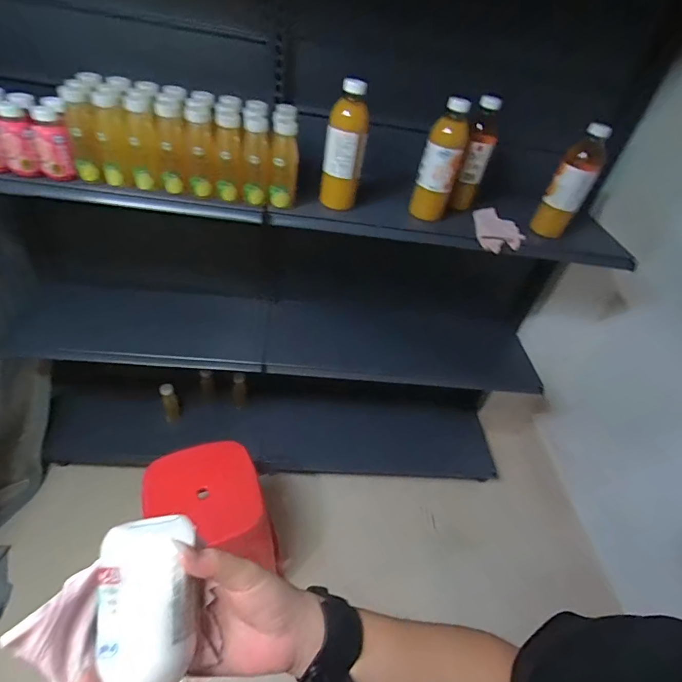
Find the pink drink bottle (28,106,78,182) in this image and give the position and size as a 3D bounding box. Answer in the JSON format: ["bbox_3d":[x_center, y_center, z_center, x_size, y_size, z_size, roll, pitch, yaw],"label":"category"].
[{"bbox_3d":[-0.555,-0.377,0.787,0.061,0.113,0.059,-24,49,-26],"label":"pink drink bottle"}]

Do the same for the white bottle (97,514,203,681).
[{"bbox_3d":[-0.123,0.185,0.268,0.054,0.040,0.130,-7,71,-11],"label":"white bottle"}]

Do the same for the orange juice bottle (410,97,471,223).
[{"bbox_3d":[0.214,-0.380,0.898,0.093,0.249,0.080,8,43,6],"label":"orange juice bottle"}]

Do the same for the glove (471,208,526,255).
[{"bbox_3d":[0.367,-0.252,0.955,0.113,0.033,0.178,4,43,1],"label":"glove"}]

